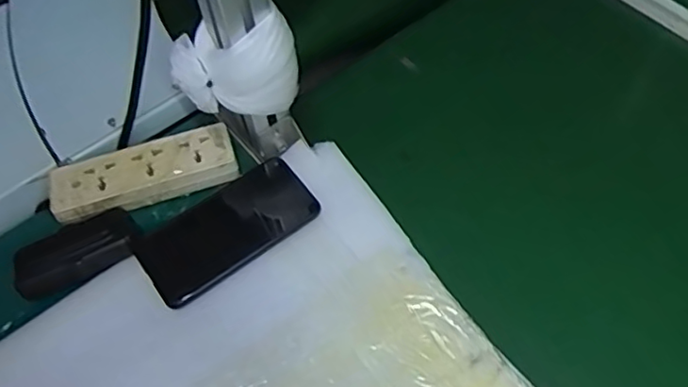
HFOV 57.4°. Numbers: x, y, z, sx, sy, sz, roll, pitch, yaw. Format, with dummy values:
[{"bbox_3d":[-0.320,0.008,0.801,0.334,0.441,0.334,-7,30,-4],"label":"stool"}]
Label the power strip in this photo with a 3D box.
[{"bbox_3d":[-0.188,-0.019,0.592,0.170,0.025,0.054,-16,58,-6],"label":"power strip"}]

